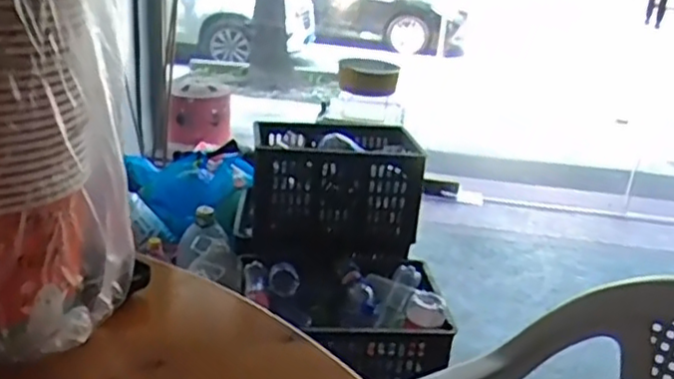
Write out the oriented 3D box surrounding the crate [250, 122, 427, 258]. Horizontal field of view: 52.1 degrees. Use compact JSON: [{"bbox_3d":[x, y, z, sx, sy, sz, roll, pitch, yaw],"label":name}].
[{"bbox_3d":[-0.009,-0.008,1.874,0.439,0.272,0.259,3,22,-5],"label":"crate"}]

